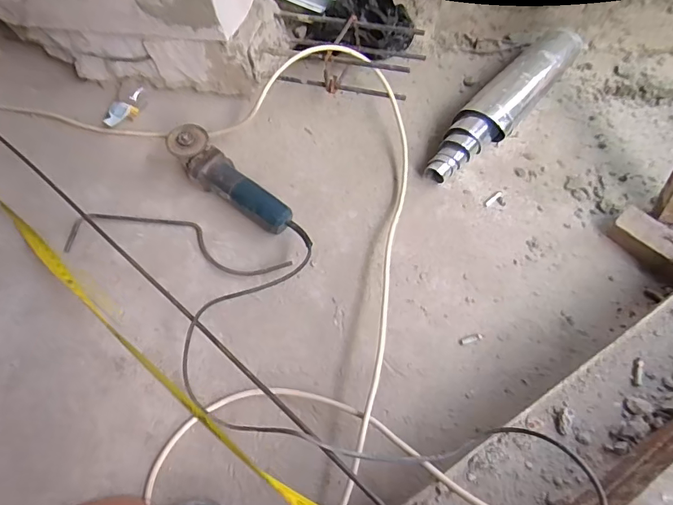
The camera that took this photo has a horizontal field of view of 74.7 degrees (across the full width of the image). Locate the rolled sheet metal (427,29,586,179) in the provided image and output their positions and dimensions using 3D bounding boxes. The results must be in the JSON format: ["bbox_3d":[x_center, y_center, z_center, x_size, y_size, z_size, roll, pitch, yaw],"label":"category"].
[{"bbox_3d":[0.338,-0.299,0.878,0.101,0.078,0.453,38,71,18],"label":"rolled sheet metal"}]

